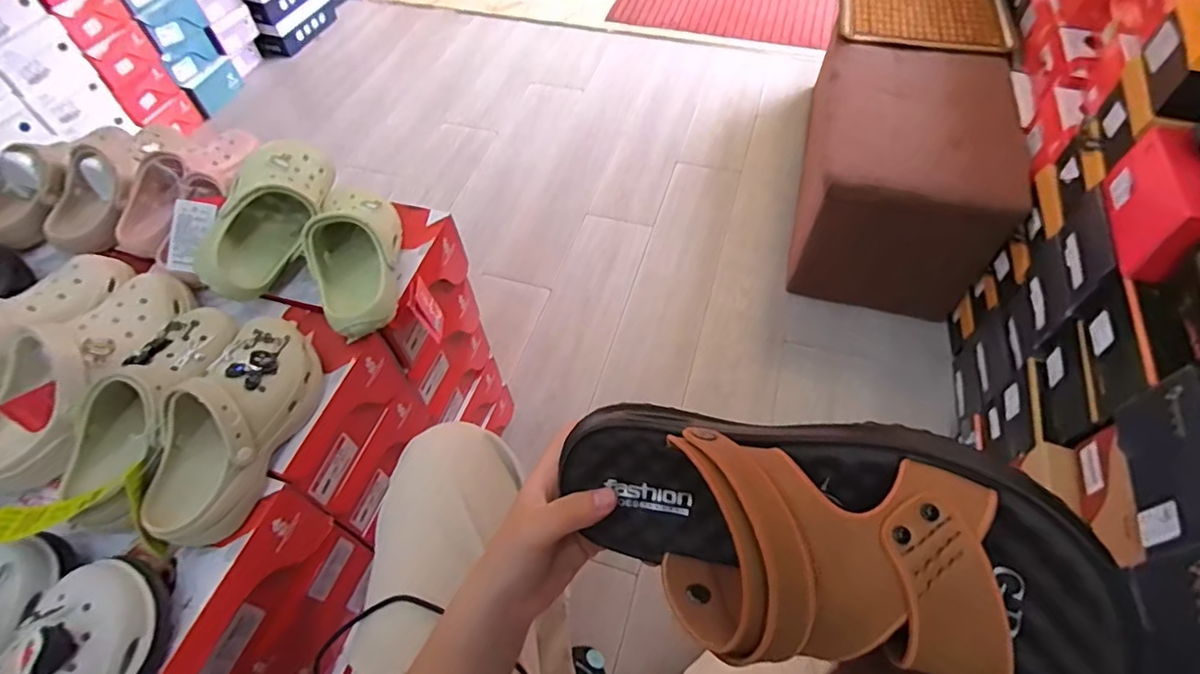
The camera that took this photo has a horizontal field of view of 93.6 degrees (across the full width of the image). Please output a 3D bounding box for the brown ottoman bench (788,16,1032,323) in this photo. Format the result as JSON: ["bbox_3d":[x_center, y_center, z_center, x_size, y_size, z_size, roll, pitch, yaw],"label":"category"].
[{"bbox_3d":[0.744,-0.402,1.448,0.403,0.400,0.566,13,56,9],"label":"brown ottoman bench"}]

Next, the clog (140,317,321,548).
[{"bbox_3d":[-0.379,0.079,0.590,0.087,0.090,0.247,13,57,11],"label":"clog"}]

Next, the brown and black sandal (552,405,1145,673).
[{"bbox_3d":[0.084,0.090,0.253,0.246,0.090,0.095,7,92,24],"label":"brown and black sandal"}]

